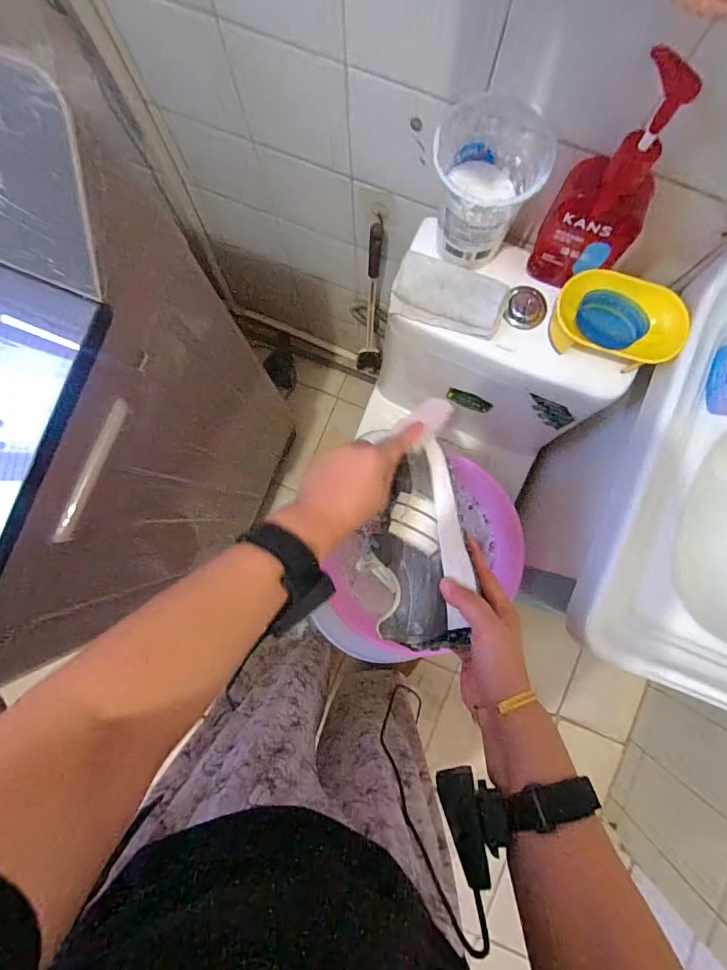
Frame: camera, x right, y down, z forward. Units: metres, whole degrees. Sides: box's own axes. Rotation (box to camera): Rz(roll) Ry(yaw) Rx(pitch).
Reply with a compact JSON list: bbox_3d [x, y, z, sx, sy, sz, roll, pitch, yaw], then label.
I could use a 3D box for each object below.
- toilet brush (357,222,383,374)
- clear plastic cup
[{"bbox_3d":[0.012,-0.344,0.889,0.051,0.433,0.079,0,84,1],"label":"toilet brush"},{"bbox_3d":[0.134,-0.325,0.500,0.102,0.143,0.107,0,84,1],"label":"clear plastic cup"}]

